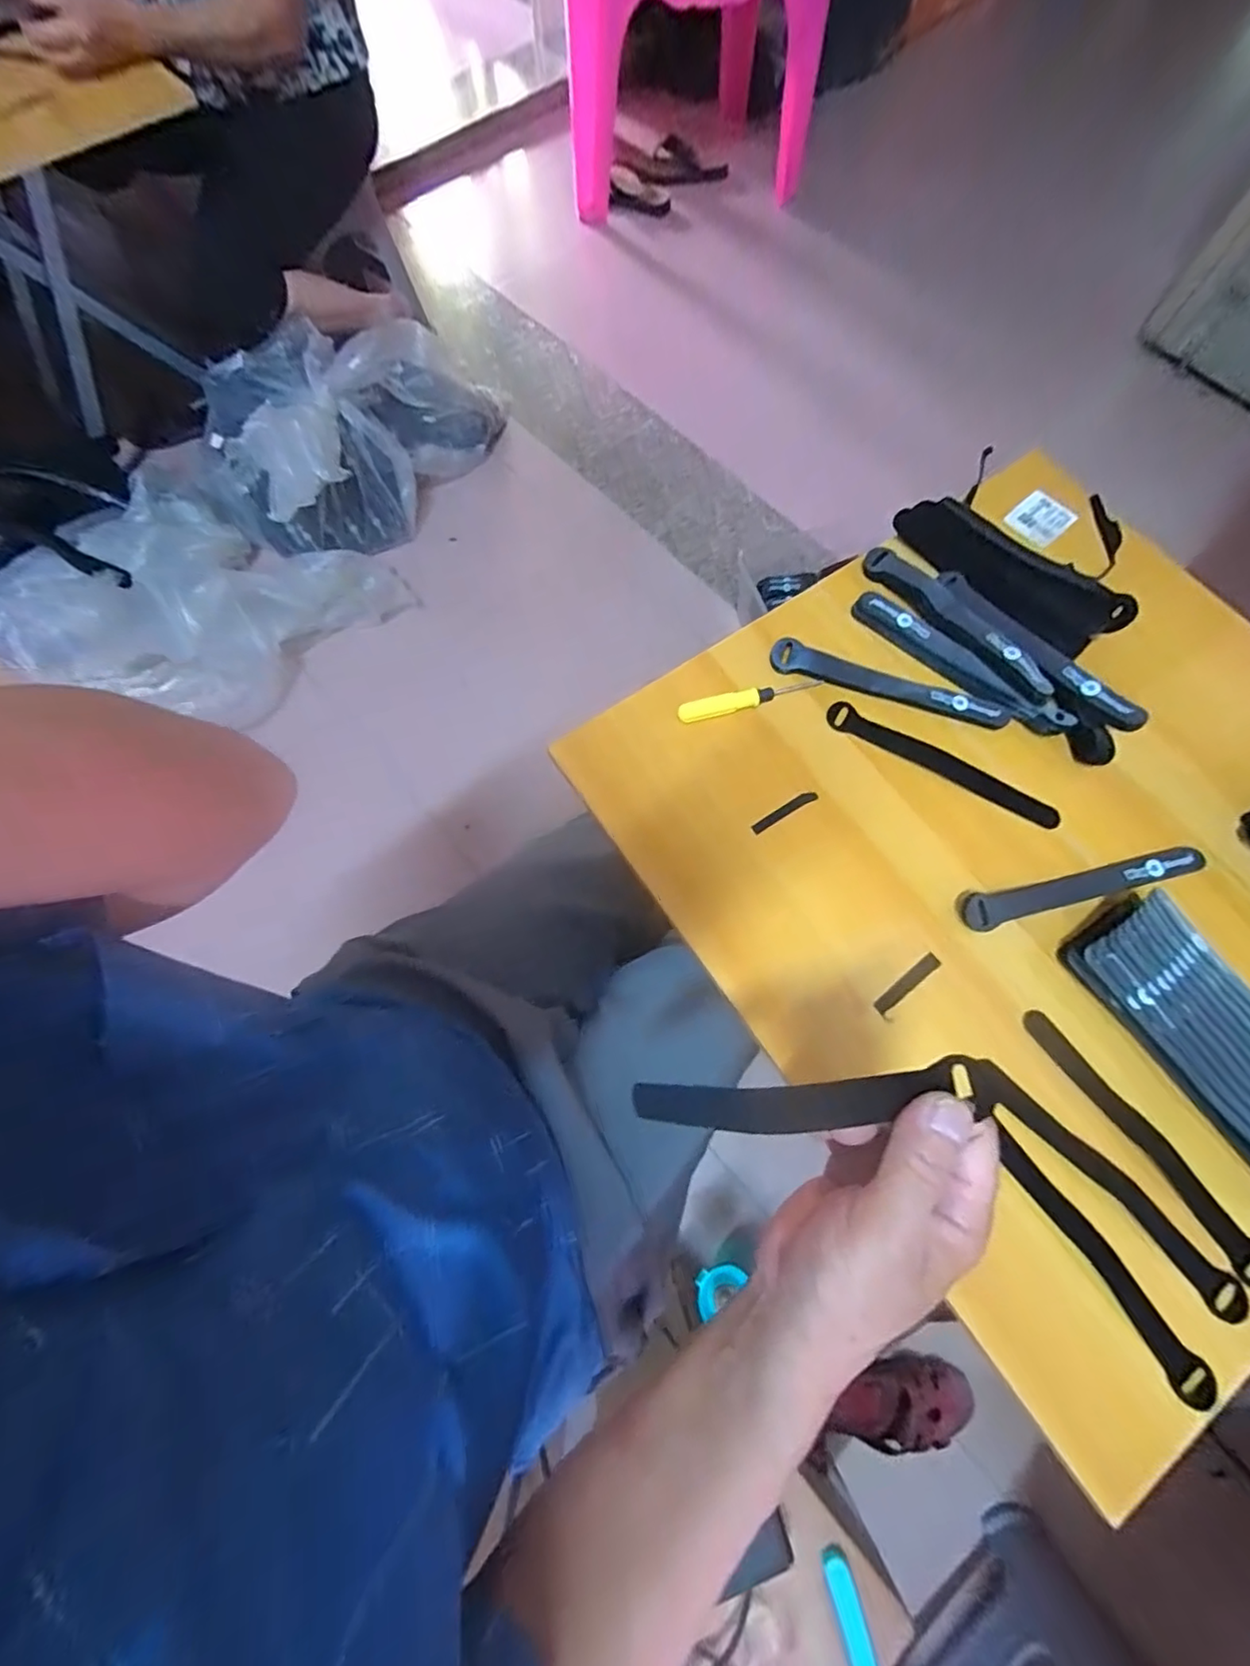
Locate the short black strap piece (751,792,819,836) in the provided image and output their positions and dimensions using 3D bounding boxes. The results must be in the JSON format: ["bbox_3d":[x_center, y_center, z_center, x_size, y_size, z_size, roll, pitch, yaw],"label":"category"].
[{"bbox_3d":[0.129,-0.017,0.464,0.060,0.004,0.009,-30,74,-9],"label":"short black strap piece"}]

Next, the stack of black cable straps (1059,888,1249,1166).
[{"bbox_3d":[0.400,0.142,0.387,0.080,0.046,0.203,-32,74,-10],"label":"stack of black cable straps"}]

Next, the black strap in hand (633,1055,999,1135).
[{"bbox_3d":[0.077,0.123,0.264,0.161,0.020,0.022,-16,70,23],"label":"black strap in hand"}]

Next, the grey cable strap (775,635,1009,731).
[{"bbox_3d":[0.221,-0.124,0.488,0.196,0.013,0.028,18,72,6],"label":"grey cable strap"}]

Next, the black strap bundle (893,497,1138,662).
[{"bbox_3d":[0.342,-0.239,0.518,0.088,0.043,0.205,-33,75,-10],"label":"black strap bundle"}]

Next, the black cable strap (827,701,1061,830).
[{"bbox_3d":[0.257,-0.057,0.474,0.192,0.006,0.023,29,81,8],"label":"black cable strap"}]

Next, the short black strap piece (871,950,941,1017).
[{"bbox_3d":[0.206,0.111,0.421,0.064,0.005,0.011,-36,75,-11],"label":"short black strap piece"}]

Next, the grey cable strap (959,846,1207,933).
[{"bbox_3d":[0.345,0.041,0.434,0.193,0.017,0.025,-12,72,-4],"label":"grey cable strap"}]

